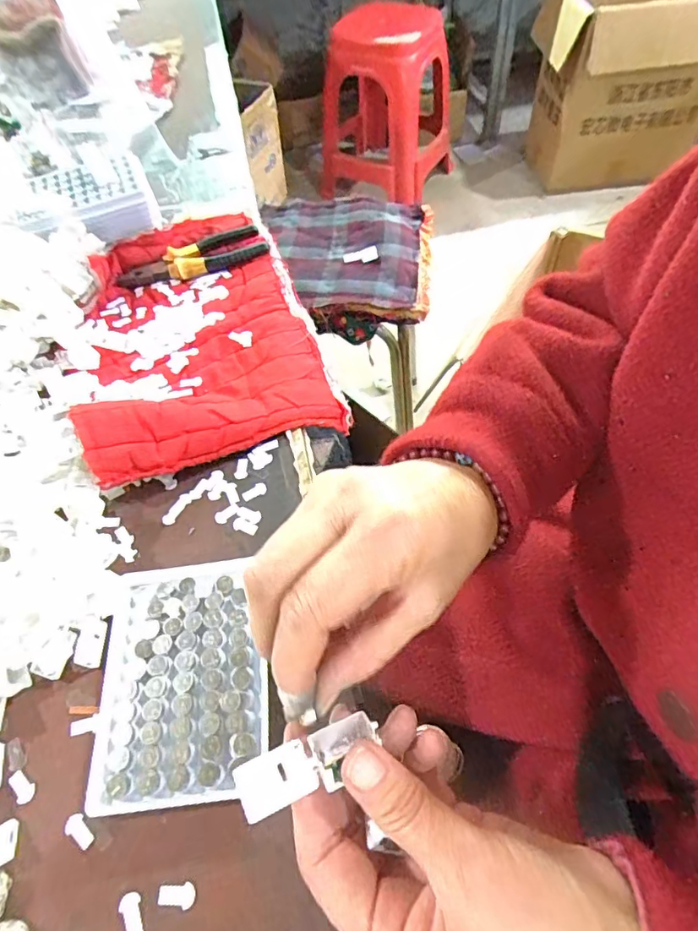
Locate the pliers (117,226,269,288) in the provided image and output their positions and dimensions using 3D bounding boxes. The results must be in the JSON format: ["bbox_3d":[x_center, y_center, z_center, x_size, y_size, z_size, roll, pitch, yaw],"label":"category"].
[{"bbox_3d":[-0.153,-0.205,0.502,0.142,0.013,0.048,-24,58,-12],"label":"pliers"}]

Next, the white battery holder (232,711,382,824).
[{"bbox_3d":[-0.016,0.114,0.198,0.055,0.015,0.021,-16,57,-28],"label":"white battery holder"}]

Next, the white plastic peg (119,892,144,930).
[{"bbox_3d":[-0.103,0.213,0.241,0.009,0.004,0.018,-25,58,-12],"label":"white plastic peg"}]

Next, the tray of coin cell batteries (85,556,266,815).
[{"bbox_3d":[-0.098,0.118,0.295,0.094,0.010,0.128,-8,56,-1],"label":"tray of coin cell batteries"}]

